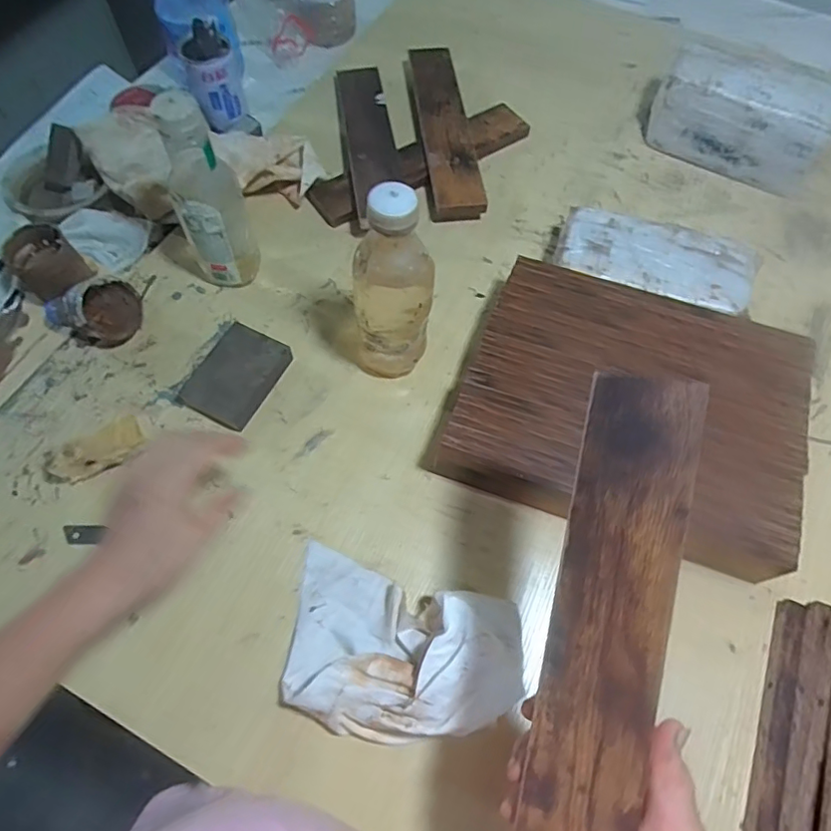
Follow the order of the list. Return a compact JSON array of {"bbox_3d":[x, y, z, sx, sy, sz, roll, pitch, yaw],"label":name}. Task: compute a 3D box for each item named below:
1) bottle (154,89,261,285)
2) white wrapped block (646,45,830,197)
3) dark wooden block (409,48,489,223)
[{"bbox_3d":[-0.205,-0.210,0.548,0.069,0.202,0.067,-20,66,-11],"label":"bottle"},{"bbox_3d":[0.414,-0.381,0.714,0.216,0.105,0.107,23,66,10],"label":"white wrapped block"},{"bbox_3d":[0.035,-0.380,0.728,0.068,0.023,0.302,-7,64,-5],"label":"dark wooden block"}]

